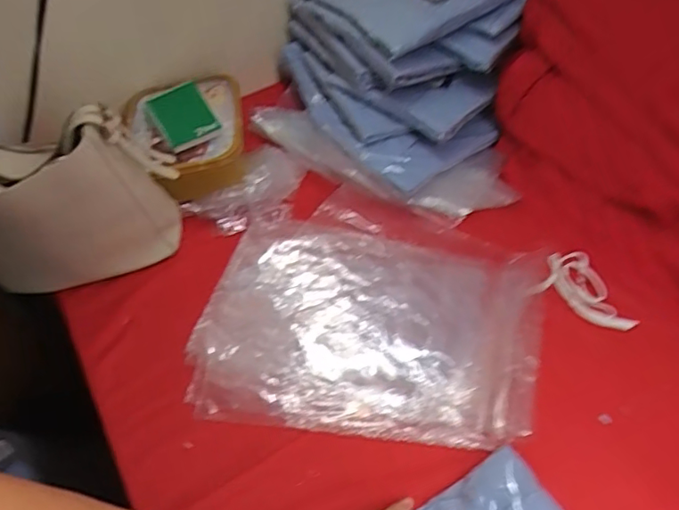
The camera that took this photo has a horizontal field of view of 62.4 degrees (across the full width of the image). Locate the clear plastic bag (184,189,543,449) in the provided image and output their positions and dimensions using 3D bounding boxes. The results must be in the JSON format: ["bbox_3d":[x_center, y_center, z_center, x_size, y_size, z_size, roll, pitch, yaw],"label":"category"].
[{"bbox_3d":[0.036,0.061,0.676,0.377,0.037,0.323,10,54,12],"label":"clear plastic bag"}]

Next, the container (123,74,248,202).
[{"bbox_3d":[-0.215,-0.170,0.810,0.170,0.076,0.224,-14,52,-13],"label":"container"}]

